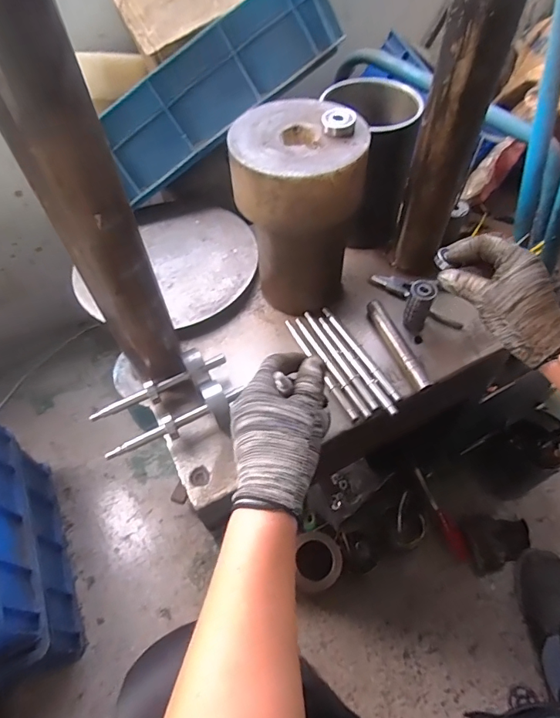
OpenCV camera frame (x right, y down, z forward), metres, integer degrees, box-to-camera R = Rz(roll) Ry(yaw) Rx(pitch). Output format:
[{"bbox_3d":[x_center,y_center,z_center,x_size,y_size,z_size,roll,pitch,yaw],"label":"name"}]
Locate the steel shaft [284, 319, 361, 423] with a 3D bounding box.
[{"bbox_3d":[0.048,0.011,0.543,0.011,0.008,0.162,-26,59,-15],"label":"steel shaft"}]

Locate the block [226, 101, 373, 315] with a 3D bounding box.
[{"bbox_3d":[0.023,-0.171,0.540,0.142,0.215,0.137,1,55,3],"label":"block"}]

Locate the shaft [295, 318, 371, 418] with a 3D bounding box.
[{"bbox_3d":[0.062,0.008,0.540,0.011,0.006,0.159,-26,59,-15],"label":"shaft"}]

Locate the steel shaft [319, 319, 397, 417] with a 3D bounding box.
[{"bbox_3d":[0.094,0.005,0.544,0.012,0.006,0.157,-25,58,-15],"label":"steel shaft"}]

